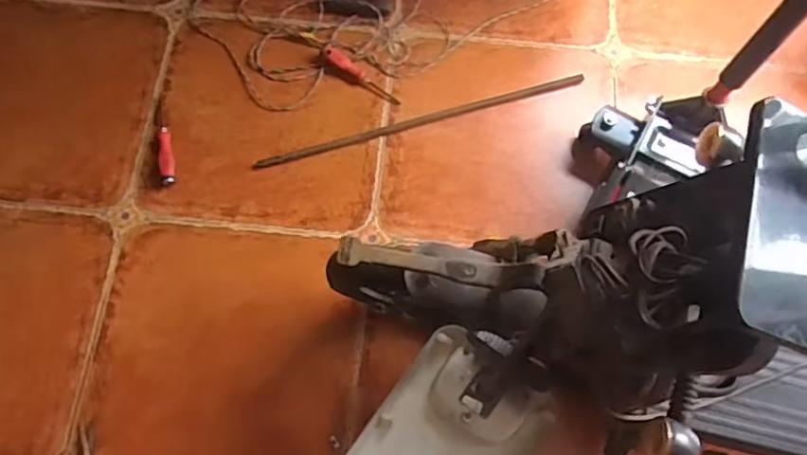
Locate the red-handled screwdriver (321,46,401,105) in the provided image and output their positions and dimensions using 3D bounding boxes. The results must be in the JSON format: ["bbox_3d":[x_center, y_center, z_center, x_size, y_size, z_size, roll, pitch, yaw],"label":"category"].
[{"bbox_3d":[-0.091,-0.320,1.305,0.193,0.032,0.029,35,74,-4],"label":"red-handled screwdriver"}]

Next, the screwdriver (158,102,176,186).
[{"bbox_3d":[-0.483,-0.170,1.240,0.029,0.020,0.182,-13,72,-6],"label":"screwdriver"}]

